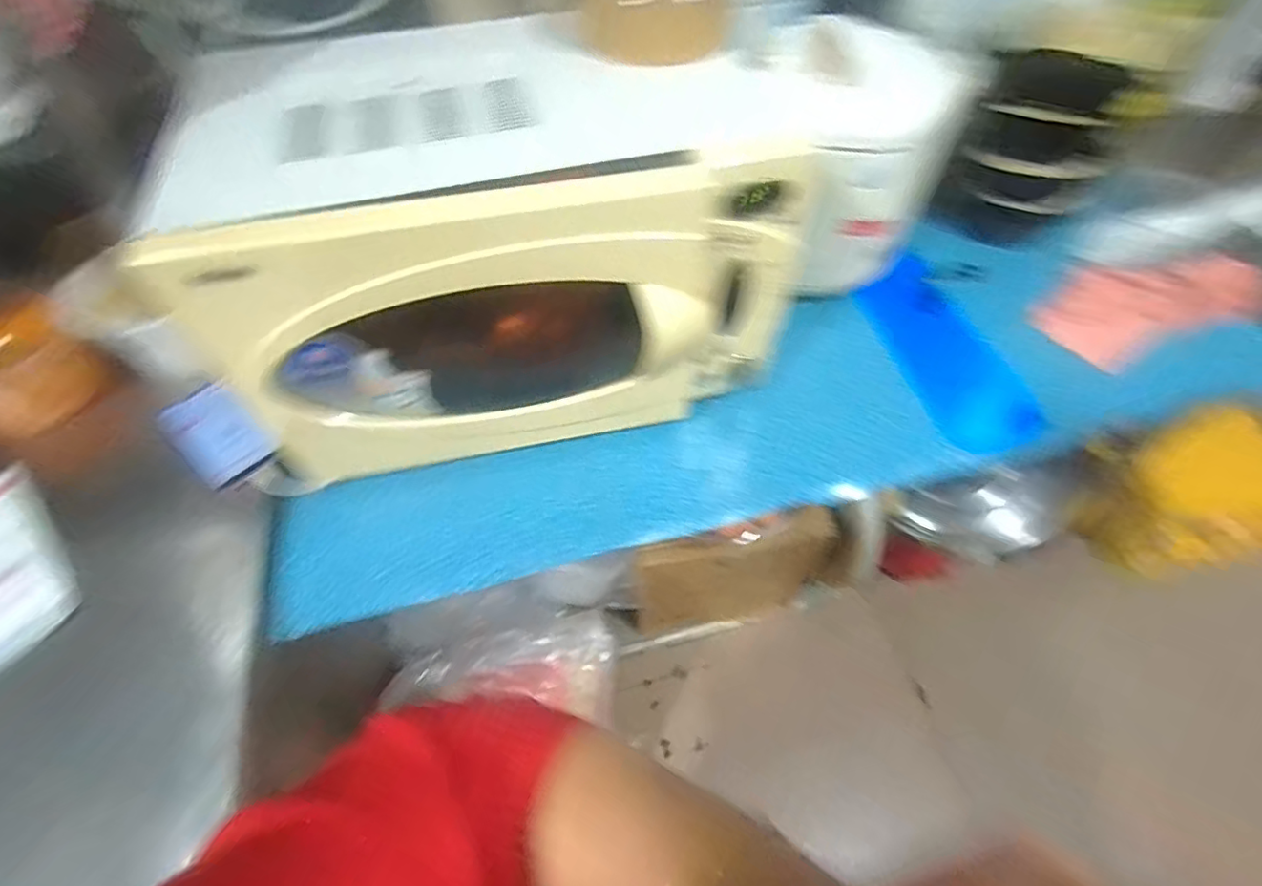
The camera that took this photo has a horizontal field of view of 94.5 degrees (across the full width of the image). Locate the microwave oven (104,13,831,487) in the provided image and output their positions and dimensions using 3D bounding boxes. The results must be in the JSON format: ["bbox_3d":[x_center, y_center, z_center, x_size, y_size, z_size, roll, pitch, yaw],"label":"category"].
[{"bbox_3d":[-0.107,-0.207,0.623,0.563,0.295,0.322,-8,56,-5],"label":"microwave oven"}]

